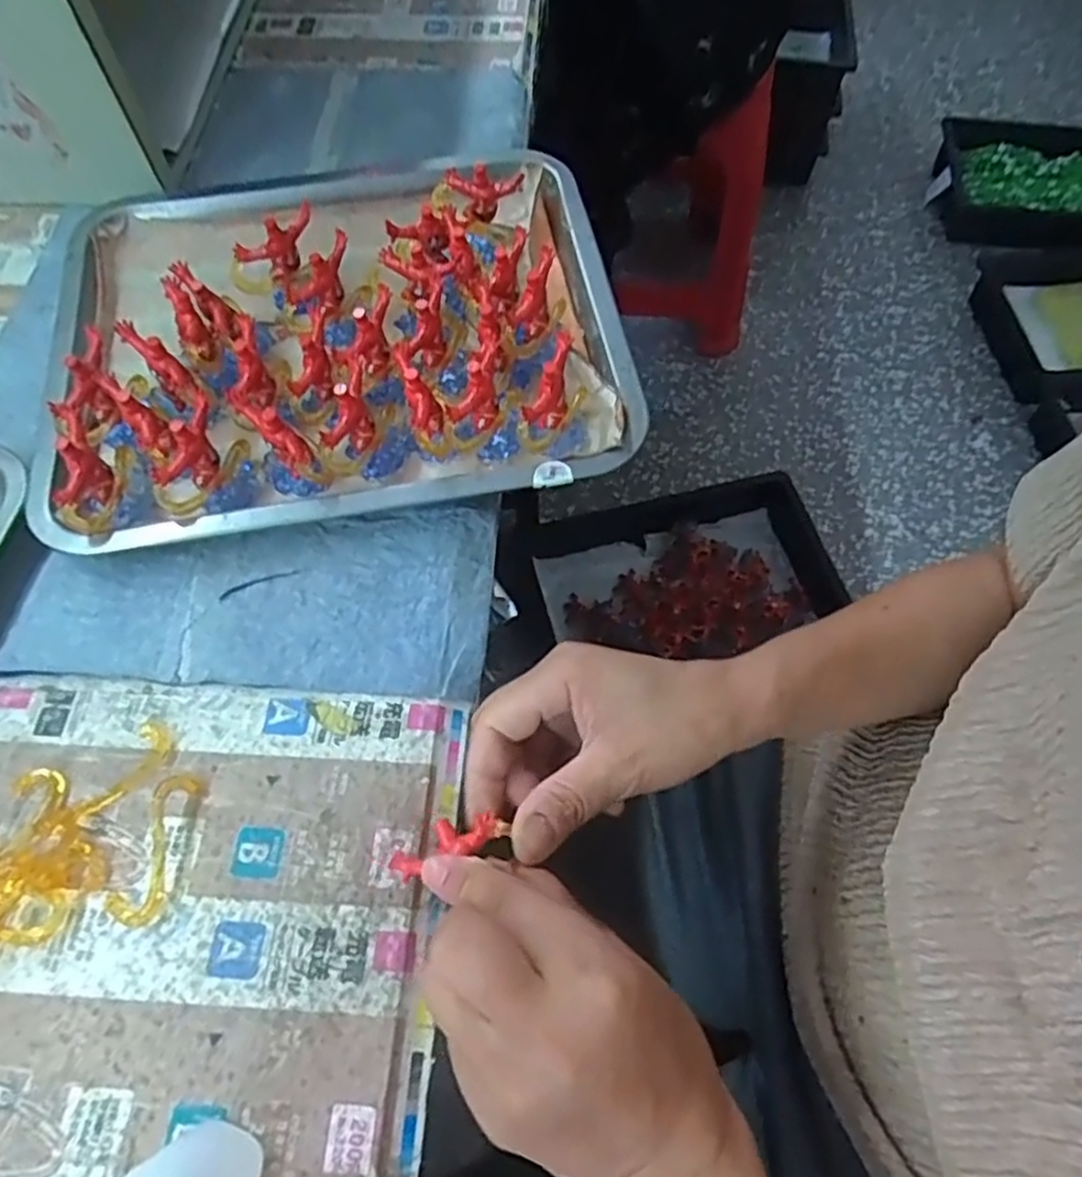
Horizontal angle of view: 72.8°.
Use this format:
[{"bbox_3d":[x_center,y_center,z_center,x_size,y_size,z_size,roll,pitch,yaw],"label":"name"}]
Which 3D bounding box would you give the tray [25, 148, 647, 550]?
[{"bbox_3d":[-0.115,-0.152,0.411,0.306,0.048,0.258,-8,63,-5],"label":"tray"}]

